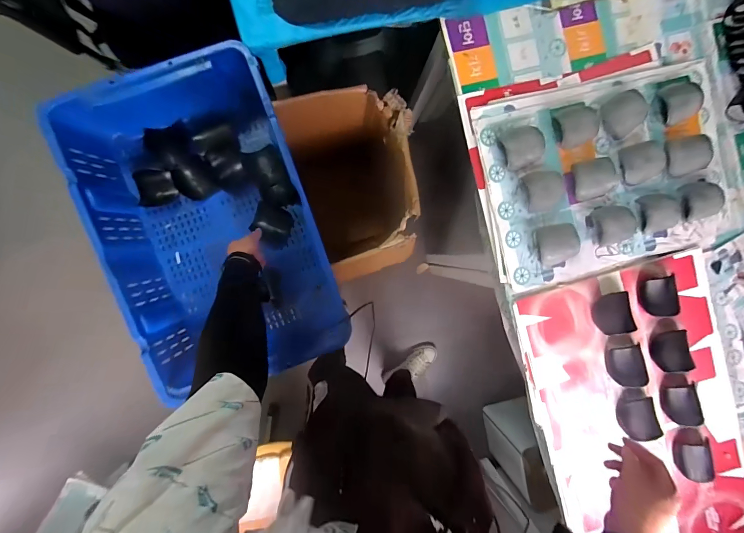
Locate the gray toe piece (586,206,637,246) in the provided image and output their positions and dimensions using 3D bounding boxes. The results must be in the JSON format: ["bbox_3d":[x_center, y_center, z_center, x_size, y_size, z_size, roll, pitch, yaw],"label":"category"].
[{"bbox_3d":[0.543,-0.096,0.748,0.097,0.034,0.089,-17,92,-7],"label":"gray toe piece"}]

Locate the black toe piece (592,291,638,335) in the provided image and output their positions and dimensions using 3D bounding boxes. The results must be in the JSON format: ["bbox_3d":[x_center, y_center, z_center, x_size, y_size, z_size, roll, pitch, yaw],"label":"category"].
[{"bbox_3d":[0.548,0.110,0.763,0.097,0.023,0.103,-17,92,-7],"label":"black toe piece"}]

